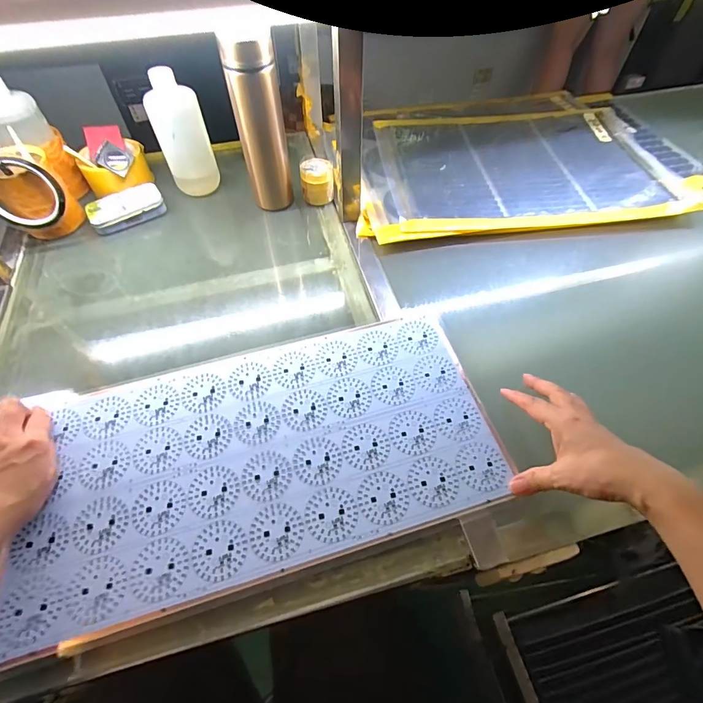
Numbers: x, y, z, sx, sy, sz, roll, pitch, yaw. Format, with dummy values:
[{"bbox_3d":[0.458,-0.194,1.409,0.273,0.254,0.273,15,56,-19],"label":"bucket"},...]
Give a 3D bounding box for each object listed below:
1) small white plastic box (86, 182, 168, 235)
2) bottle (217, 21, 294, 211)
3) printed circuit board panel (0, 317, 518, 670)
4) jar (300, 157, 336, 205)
[{"bbox_3d":[-0.349,-0.219,0.606,0.110,0.037,0.048,-31,62,-19],"label":"small white plastic box"},{"bbox_3d":[-0.127,-0.310,0.550,0.056,0.228,0.053,26,60,16],"label":"bottle"},{"bbox_3d":[-0.086,0.099,0.406,0.465,0.009,0.235,-14,58,-10],"label":"printed circuit board panel"},{"bbox_3d":[-0.055,-0.276,0.630,0.053,0.058,0.050,-5,57,-4],"label":"jar"}]

